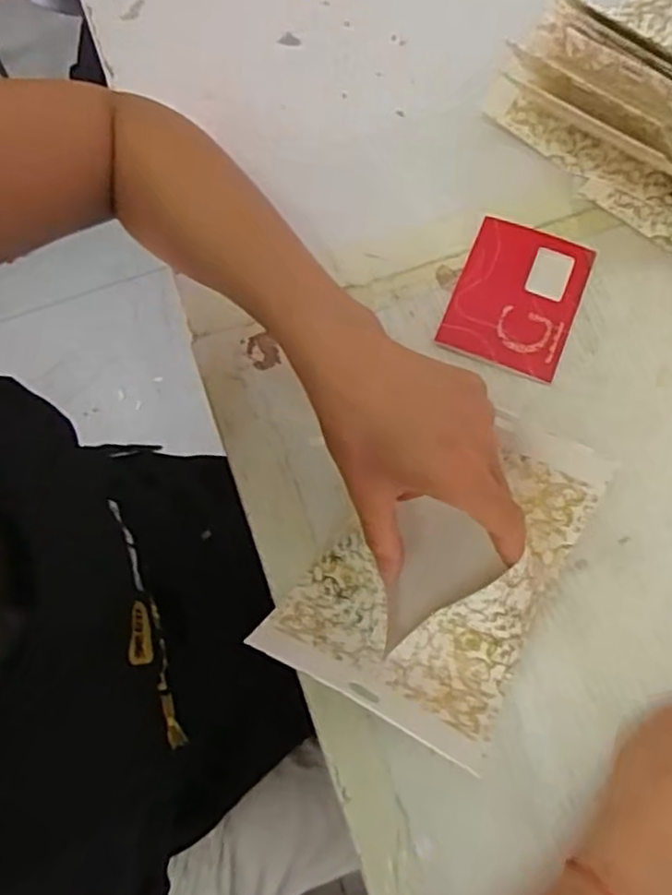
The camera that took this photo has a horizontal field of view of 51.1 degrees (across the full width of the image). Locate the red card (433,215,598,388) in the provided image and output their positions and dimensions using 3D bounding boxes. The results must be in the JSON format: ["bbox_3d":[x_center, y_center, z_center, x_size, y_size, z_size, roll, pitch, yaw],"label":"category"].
[{"bbox_3d":[0.118,-0.098,0.460,0.078,0.007,0.102,20,73,9],"label":"red card"}]

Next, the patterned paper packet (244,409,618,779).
[{"bbox_3d":[0.055,0.065,0.382,0.125,0.054,0.166,29,75,11],"label":"patterned paper packet"}]

